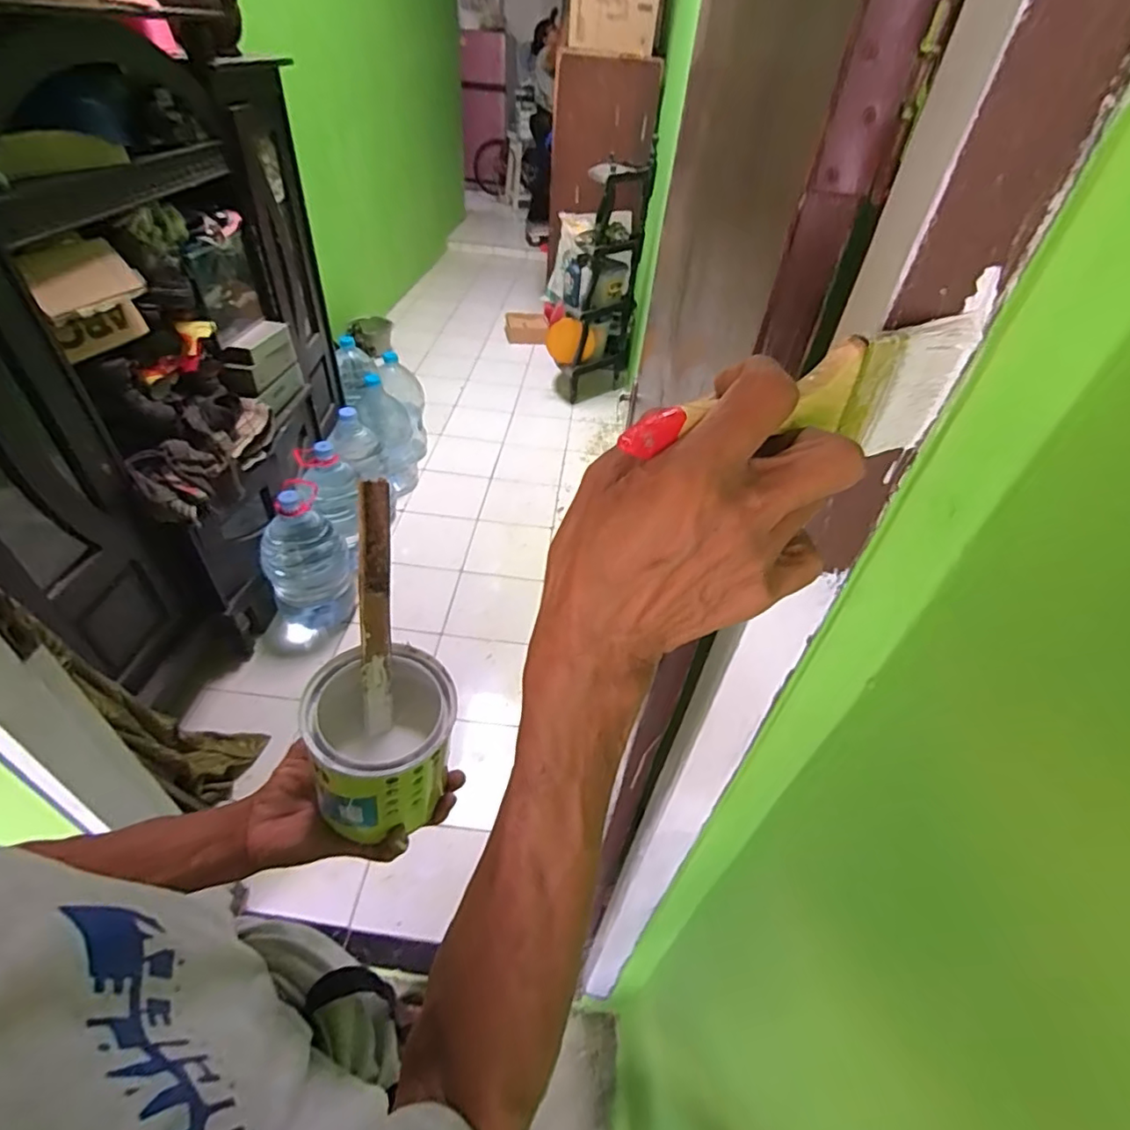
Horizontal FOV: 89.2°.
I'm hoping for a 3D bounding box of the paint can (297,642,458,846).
[{"bbox_3d":[-0.133,0.135,0.436,0.101,0.105,0.096,-13,46,-19],"label":"paint can"}]

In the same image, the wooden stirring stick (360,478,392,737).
[{"bbox_3d":[-0.140,0.033,0.424,0.020,0.185,0.008,0,4,-6],"label":"wooden stirring stick"}]

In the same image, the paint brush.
[{"bbox_3d":[0.102,-0.066,0.245,0.177,0.062,0.012,-15,47,-22],"label":"paint brush"}]

